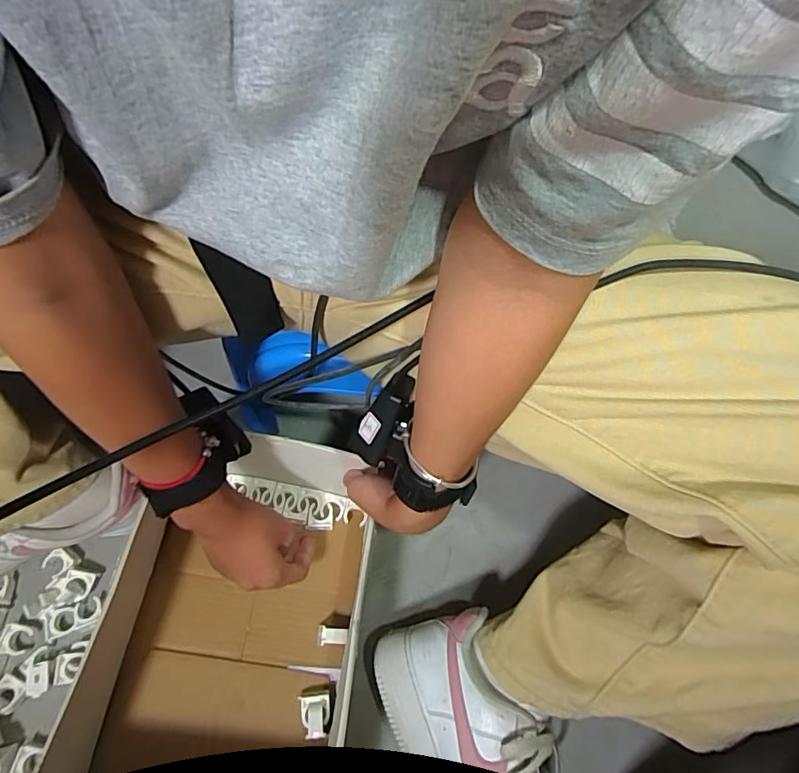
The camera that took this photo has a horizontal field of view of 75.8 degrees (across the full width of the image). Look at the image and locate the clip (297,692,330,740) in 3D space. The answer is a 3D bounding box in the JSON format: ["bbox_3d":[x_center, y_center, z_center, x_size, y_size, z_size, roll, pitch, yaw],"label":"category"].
[{"bbox_3d":[-0.079,0.301,0.473,0.027,0.011,0.040,-4,42,-2],"label":"clip"}]

